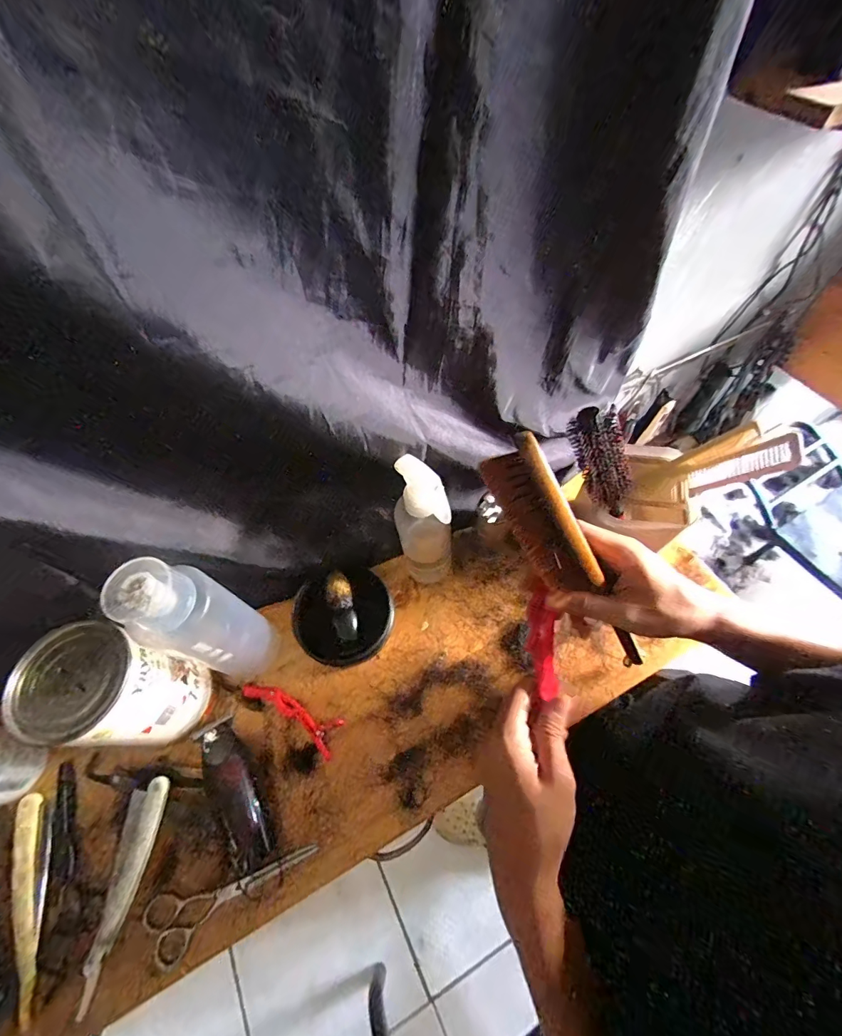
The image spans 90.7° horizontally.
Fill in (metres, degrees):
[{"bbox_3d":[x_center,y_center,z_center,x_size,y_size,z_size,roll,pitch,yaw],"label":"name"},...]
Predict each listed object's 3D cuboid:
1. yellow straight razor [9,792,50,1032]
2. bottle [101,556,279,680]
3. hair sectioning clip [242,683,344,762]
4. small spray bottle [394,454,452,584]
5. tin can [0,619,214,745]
[{"bbox_3d":[-0.332,0.317,0.345,0.031,0.008,0.151,-19,61,-7],"label":"yellow straight razor"},{"bbox_3d":[-0.174,0.089,0.348,0.061,0.182,0.055,27,66,18],"label":"bottle"},{"bbox_3d":[-0.125,0.186,0.403,0.106,0.018,0.031,27,66,18],"label":"hair sectioning clip"},{"bbox_3d":[0.001,0.018,0.389,0.039,0.184,0.049,-22,62,-8],"label":"small spray bottle"},{"bbox_3d":[-0.246,0.141,0.344,0.086,0.112,0.077,14,63,12],"label":"tin can"}]

